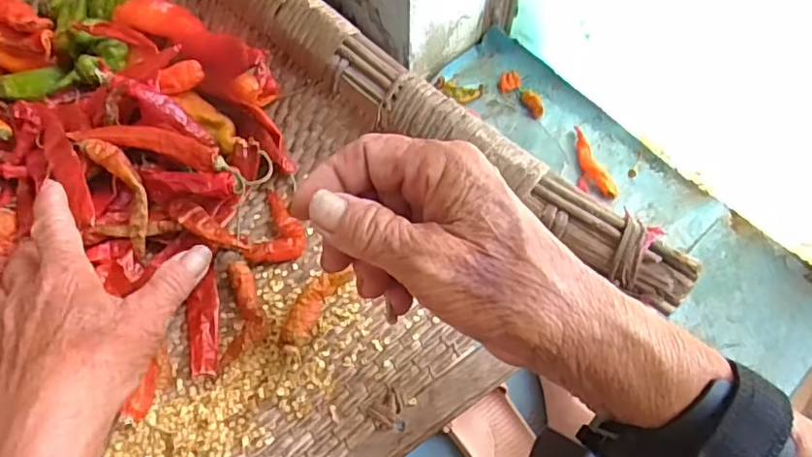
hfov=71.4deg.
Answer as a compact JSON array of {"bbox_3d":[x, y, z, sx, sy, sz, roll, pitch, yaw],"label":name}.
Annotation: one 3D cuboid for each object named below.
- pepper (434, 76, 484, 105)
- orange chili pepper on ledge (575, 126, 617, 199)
[{"bbox_3d":[0.087,-0.232,0.938,0.079,0.021,0.047,11,62,6],"label":"pepper"},{"bbox_3d":[0.286,-0.104,0.877,0.031,0.024,0.139,-15,63,-8],"label":"orange chili pepper on ledge"}]

